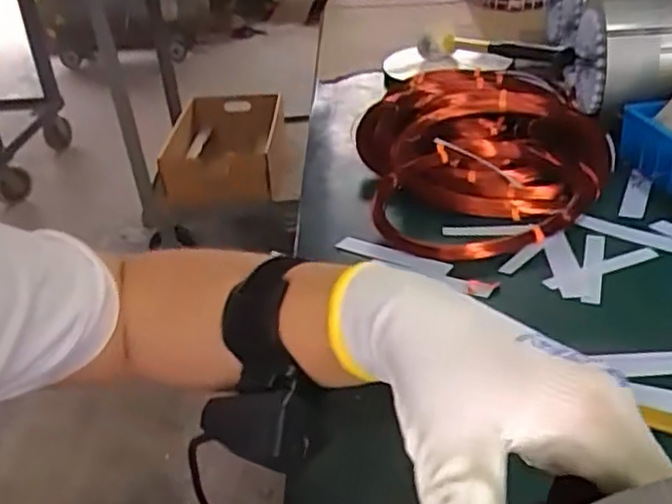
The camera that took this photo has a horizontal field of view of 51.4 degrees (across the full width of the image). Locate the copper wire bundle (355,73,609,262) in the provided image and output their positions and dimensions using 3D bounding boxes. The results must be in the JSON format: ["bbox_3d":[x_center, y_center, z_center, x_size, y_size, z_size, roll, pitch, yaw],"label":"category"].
[{"bbox_3d":[0.156,-0.113,0.736,0.251,0.066,0.328,-5,31,-2],"label":"copper wire bundle"}]

